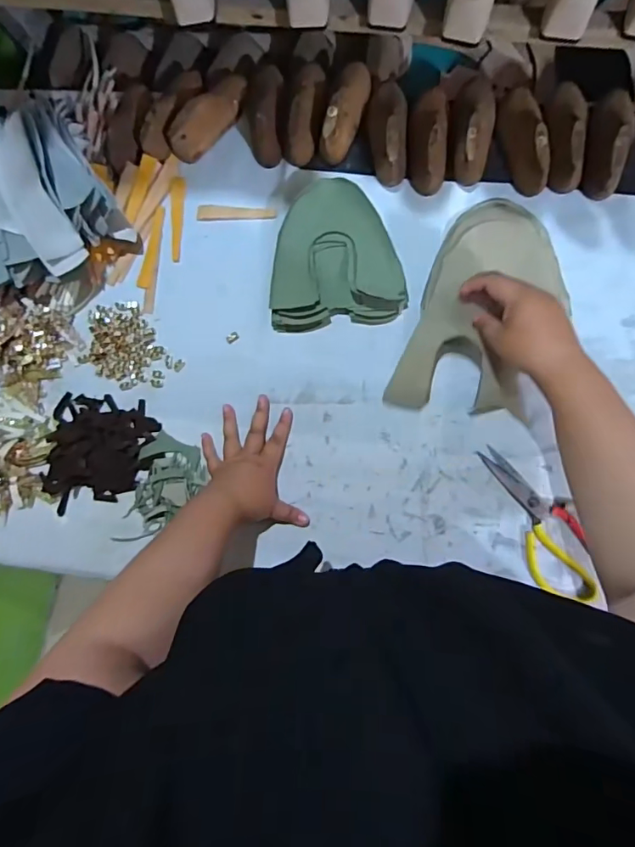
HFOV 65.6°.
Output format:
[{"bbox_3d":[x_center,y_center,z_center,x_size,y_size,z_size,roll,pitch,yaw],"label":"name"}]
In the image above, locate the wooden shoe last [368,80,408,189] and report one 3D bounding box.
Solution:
[{"bbox_3d":[0.090,-0.384,0.630,0.048,0.056,0.144,2,86,8],"label":"wooden shoe last"}]

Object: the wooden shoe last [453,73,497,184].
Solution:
[{"bbox_3d":[0.197,-0.375,0.617,0.049,0.059,0.136,5,87,8],"label":"wooden shoe last"}]

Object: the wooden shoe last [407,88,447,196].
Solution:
[{"bbox_3d":[0.141,-0.368,0.628,0.051,0.052,0.139,2,86,8],"label":"wooden shoe last"}]

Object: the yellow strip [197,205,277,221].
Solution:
[{"bbox_3d":[-0.113,-0.291,0.682,0.111,0.005,0.023,4,87,8],"label":"yellow strip"}]

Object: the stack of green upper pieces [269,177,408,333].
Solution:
[{"bbox_3d":[0.022,-0.216,0.638,0.166,0.033,0.176,-5,86,7],"label":"stack of green upper pieces"}]

